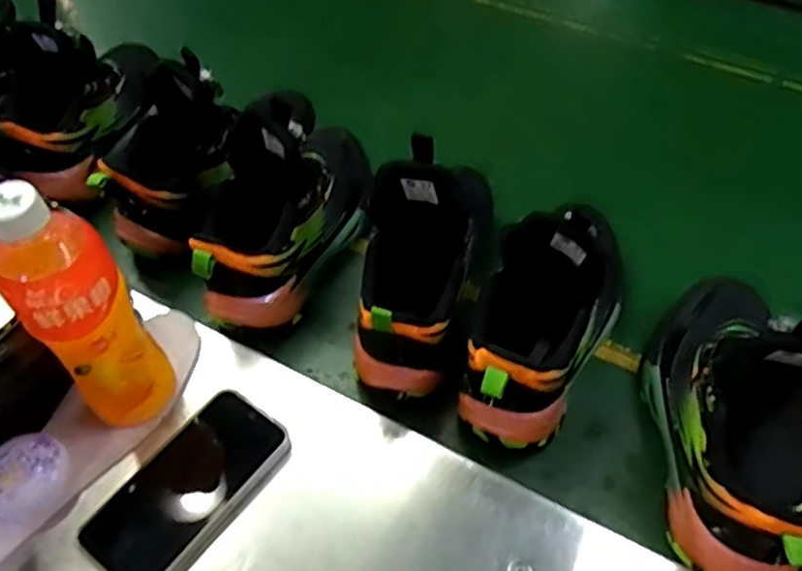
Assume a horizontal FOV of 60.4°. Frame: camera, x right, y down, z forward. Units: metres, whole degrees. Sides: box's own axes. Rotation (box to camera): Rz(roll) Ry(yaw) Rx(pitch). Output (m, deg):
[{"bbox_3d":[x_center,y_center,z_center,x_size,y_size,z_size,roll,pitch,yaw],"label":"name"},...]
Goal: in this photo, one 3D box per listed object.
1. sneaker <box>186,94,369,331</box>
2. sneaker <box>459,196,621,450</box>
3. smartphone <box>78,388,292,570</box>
[{"bbox_3d":[-0.112,-0.101,0.629,0.119,0.140,0.260,13,55,12],"label":"sneaker"},{"bbox_3d":[0.120,0.016,0.545,0.084,0.158,0.233,26,59,20],"label":"sneaker"},{"bbox_3d":[-0.155,0.148,0.505,0.082,0.007,0.149,32,61,23],"label":"smartphone"}]

